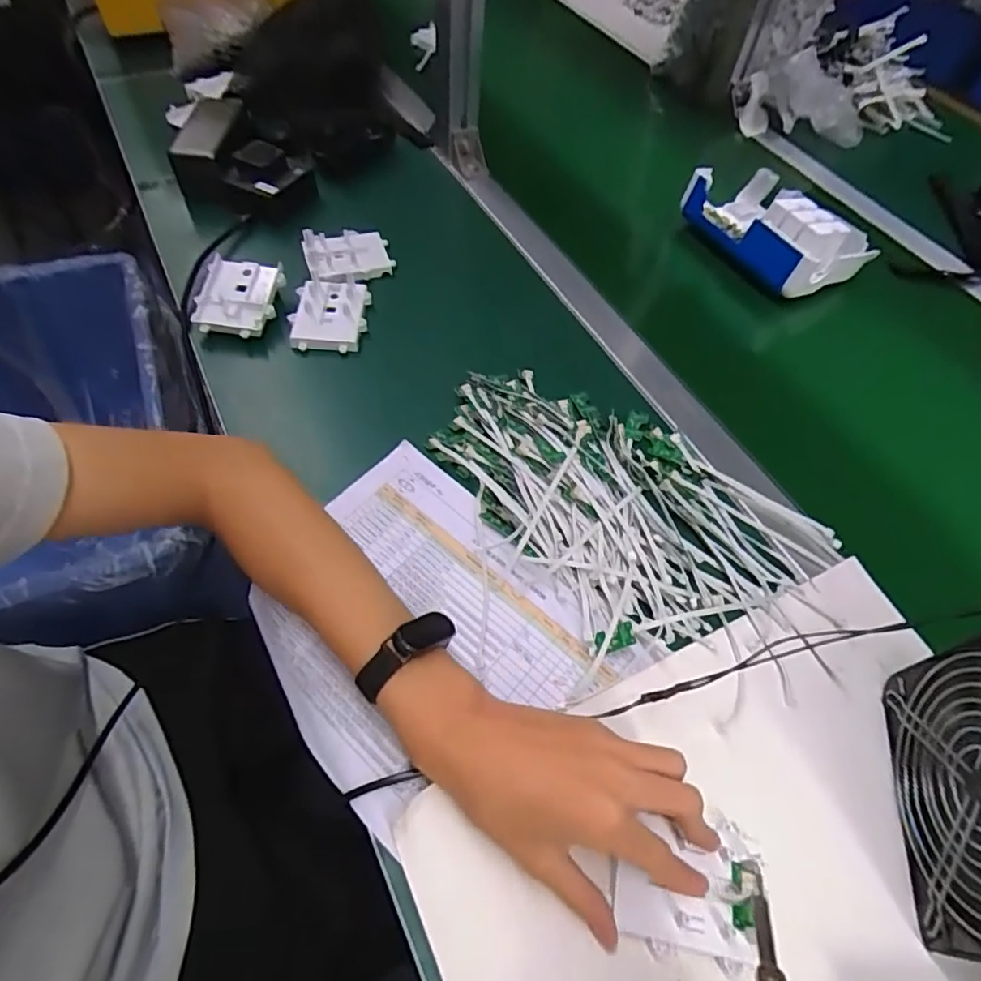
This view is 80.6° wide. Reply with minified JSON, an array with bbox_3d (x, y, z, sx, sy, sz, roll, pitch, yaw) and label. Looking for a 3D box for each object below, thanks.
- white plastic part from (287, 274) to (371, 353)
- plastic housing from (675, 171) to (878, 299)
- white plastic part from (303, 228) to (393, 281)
[{"bbox_3d":[-0.152,-0.170,0.550,0.067,0.019,0.087,2,57,-3],"label":"white plastic part"},{"bbox_3d":[0.328,-0.305,0.659,0.137,0.059,0.180,-23,62,-18],"label":"plastic housing"},{"bbox_3d":[-0.147,-0.244,0.591,0.086,0.032,0.064,-23,61,-15],"label":"white plastic part"}]

